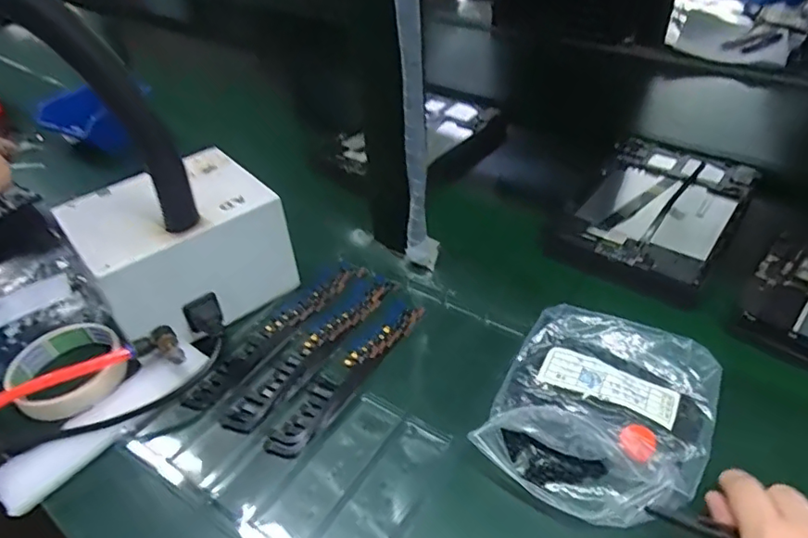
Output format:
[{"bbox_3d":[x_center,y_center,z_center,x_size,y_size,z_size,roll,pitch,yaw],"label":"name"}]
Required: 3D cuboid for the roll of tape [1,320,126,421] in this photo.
[{"bbox_3d":[-0.278,0.082,0.465,0.095,0.032,0.084,30,49,33],"label":"roll of tape"}]

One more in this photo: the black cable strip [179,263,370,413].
[{"bbox_3d":[-0.110,0.054,0.499,0.035,0.017,0.193,24,47,28],"label":"black cable strip"}]

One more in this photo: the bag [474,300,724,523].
[{"bbox_3d":[0.145,0.096,0.407,0.141,0.020,0.171,20,45,25],"label":"bag"}]

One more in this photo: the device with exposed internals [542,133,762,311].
[{"bbox_3d":[0.261,-0.066,0.579,0.145,0.011,0.256,25,47,29],"label":"device with exposed internals"}]

